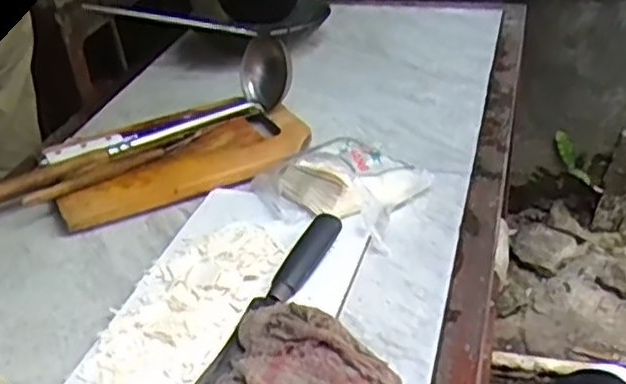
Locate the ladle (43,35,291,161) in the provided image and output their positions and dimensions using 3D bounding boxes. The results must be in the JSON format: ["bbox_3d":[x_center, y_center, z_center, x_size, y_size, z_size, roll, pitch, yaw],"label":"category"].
[{"bbox_3d":[-0.171,-0.103,0.842,0.283,0.084,0.098,-20,35,-19],"label":"ladle"}]

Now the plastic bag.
[{"bbox_3d":[0.024,-0.016,0.721,0.156,0.061,0.127,12,37,26],"label":"plastic bag"}]

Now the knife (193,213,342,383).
[{"bbox_3d":[-0.043,0.096,0.577,0.031,0.021,0.246,12,37,26],"label":"knife"}]

